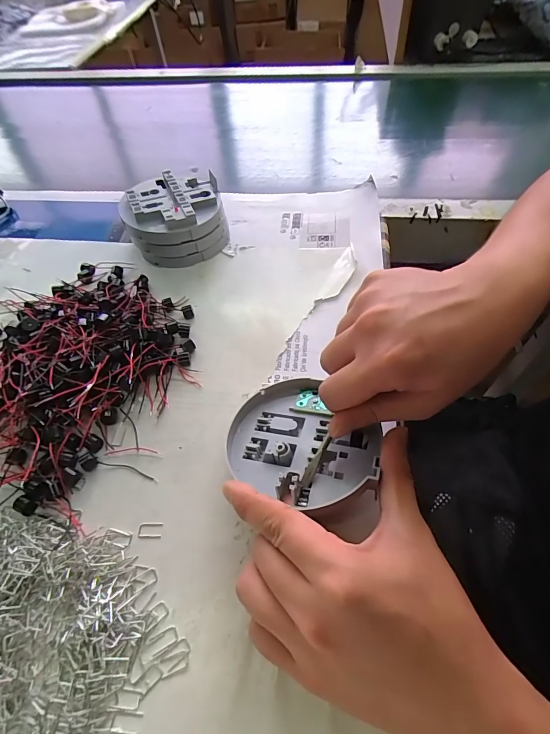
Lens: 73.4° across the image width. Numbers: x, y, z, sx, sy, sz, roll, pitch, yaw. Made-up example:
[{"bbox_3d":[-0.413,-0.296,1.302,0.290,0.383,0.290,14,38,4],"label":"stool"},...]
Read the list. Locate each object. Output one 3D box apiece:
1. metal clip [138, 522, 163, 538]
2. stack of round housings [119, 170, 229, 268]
[{"bbox_3d":[-0.084,0.110,0.249,0.016,0.004,0.010,0,56,1],"label":"metal clip"},{"bbox_3d":[-0.104,-0.160,0.397,0.101,0.055,0.098,-12,56,-6],"label":"stack of round housings"}]

